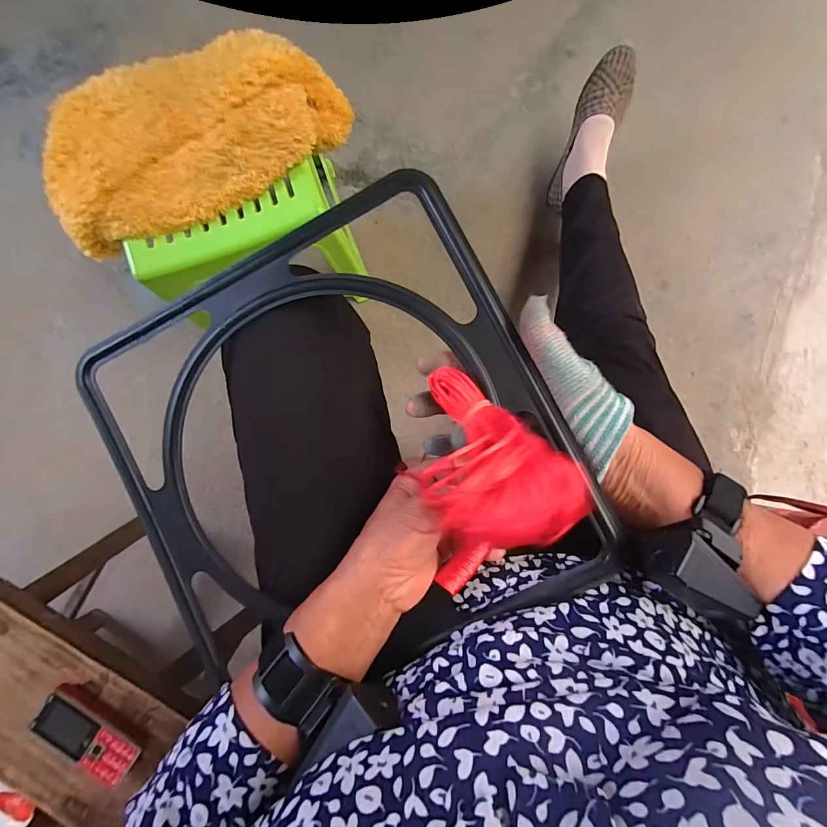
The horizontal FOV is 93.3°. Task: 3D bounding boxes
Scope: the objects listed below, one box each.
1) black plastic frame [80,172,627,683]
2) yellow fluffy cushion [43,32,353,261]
[{"bbox_3d":[-0.068,0.027,0.299,0.335,0.045,0.323,-24,87,2],"label":"black plastic frame"},{"bbox_3d":[-0.290,-0.362,0.519,0.398,0.086,0.176,-20,87,2],"label":"yellow fluffy cushion"}]

